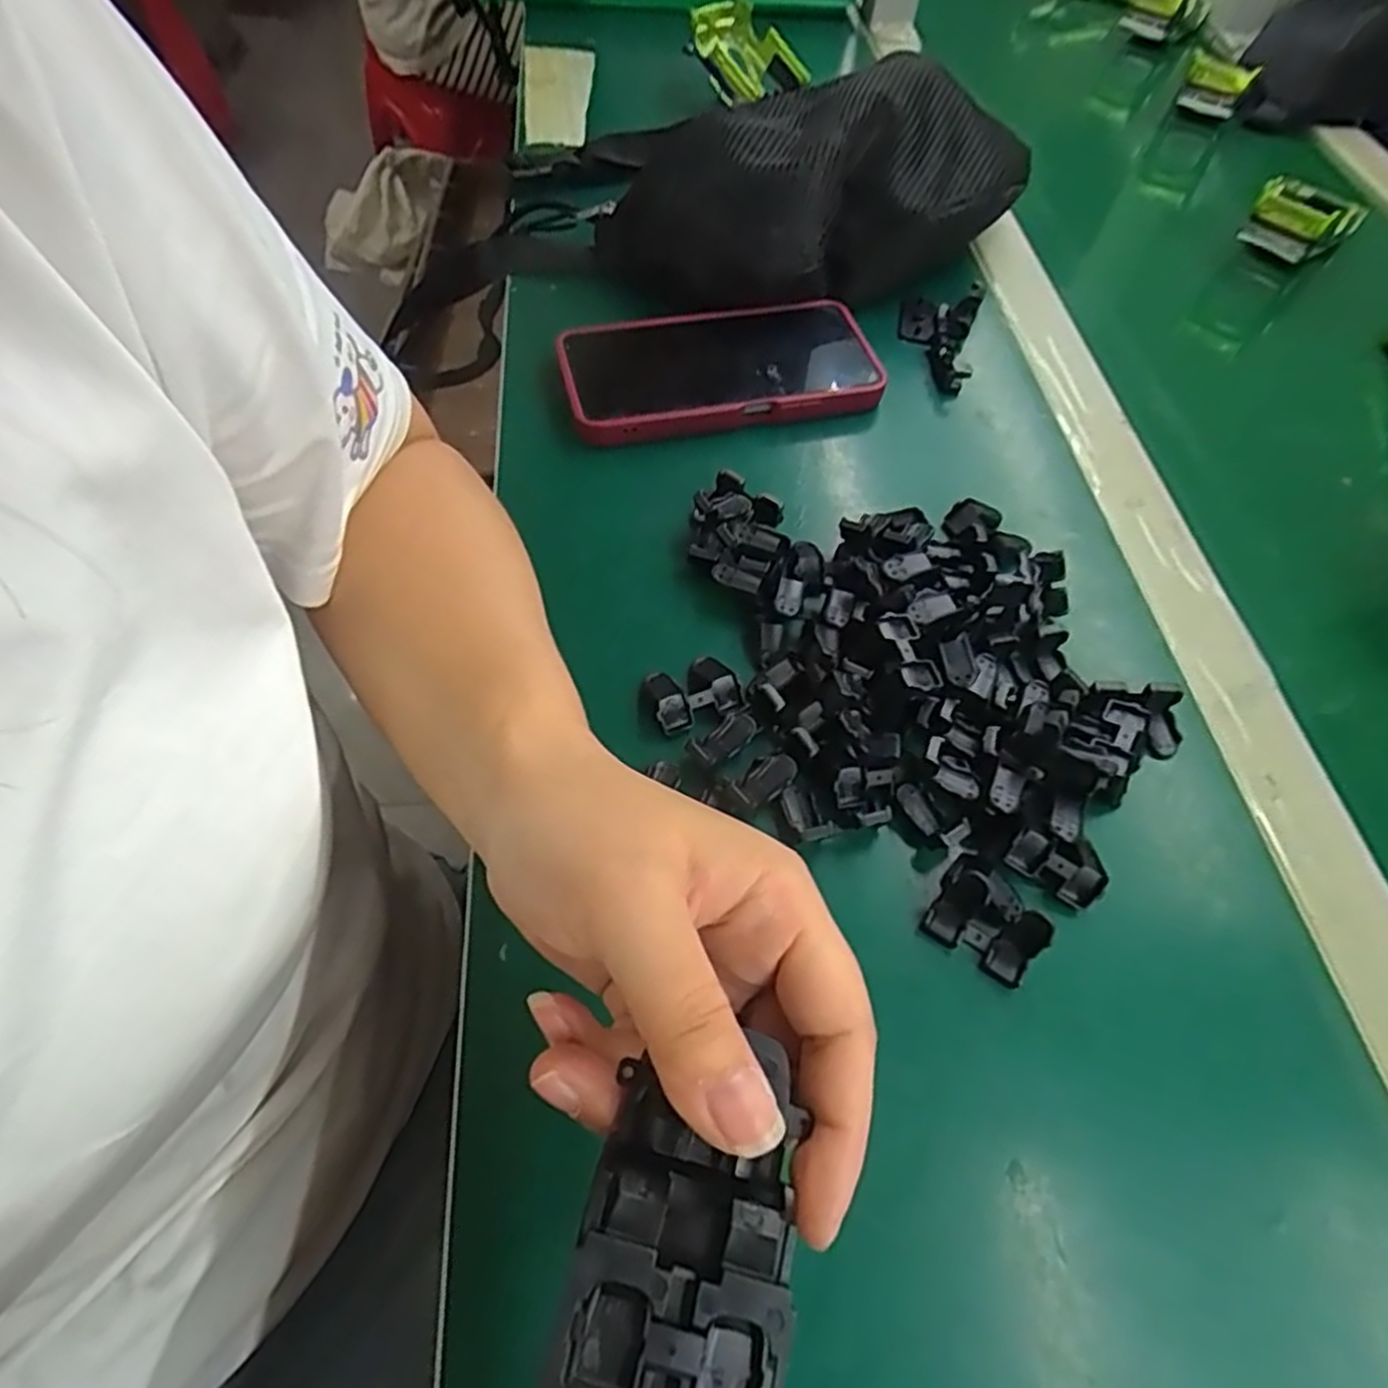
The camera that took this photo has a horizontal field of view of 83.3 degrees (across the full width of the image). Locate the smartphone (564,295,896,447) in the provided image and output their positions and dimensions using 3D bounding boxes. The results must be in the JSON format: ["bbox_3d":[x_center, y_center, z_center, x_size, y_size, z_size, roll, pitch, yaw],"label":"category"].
[{"bbox_3d":[0.017,-0.179,0.420,0.174,0.014,0.080,-10,59,-9],"label":"smartphone"}]

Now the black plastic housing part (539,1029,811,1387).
[{"bbox_3d":[-0.004,0.121,0.152,0.041,0.020,0.094,12,57,6],"label":"black plastic housing part"}]

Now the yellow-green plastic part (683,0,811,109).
[{"bbox_3d":[0.038,-0.477,0.581,0.063,0.041,0.080,-22,62,-16],"label":"yellow-green plastic part"}]

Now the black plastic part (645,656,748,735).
[{"bbox_3d":[-0.001,-0.002,0.316,0.036,0.010,0.029,-22,62,-16],"label":"black plastic part"}]

